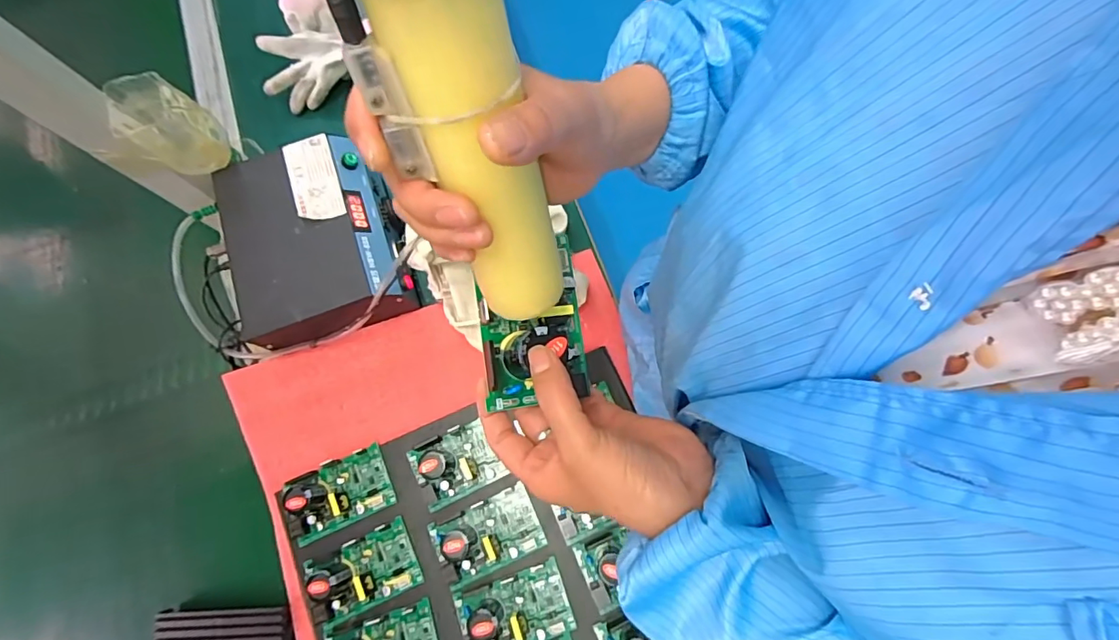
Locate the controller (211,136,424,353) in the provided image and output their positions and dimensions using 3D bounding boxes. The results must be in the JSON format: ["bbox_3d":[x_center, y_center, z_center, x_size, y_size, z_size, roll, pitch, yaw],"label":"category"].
[{"bbox_3d":[-0.272,-0.088,0.586,0.179,0.088,0.216,-27,77,-5],"label":"controller"}]

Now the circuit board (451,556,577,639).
[{"bbox_3d":[-0.048,0.287,0.500,0.113,0.039,0.074,-14,76,-2],"label":"circuit board"}]

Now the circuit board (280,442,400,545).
[{"bbox_3d":[-0.241,0.184,0.539,0.110,0.047,0.072,-23,77,-4],"label":"circuit board"}]

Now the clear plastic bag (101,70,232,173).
[{"bbox_3d":[-0.401,-0.200,0.532,0.070,0.096,0.065,-44,79,-8],"label":"clear plastic bag"}]

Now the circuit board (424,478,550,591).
[{"bbox_3d":[-0.076,0.221,0.521,0.106,0.044,0.067,-24,77,-4],"label":"circuit board"}]

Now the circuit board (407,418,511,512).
[{"bbox_3d":[-0.114,0.152,0.543,0.087,0.043,0.071,-26,77,-4],"label":"circuit board"}]

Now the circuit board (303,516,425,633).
[{"bbox_3d":[-0.203,0.258,0.517,0.105,0.045,0.070,-24,77,-4],"label":"circuit board"}]

